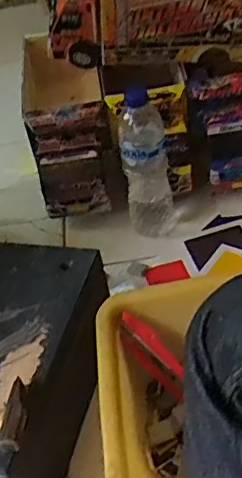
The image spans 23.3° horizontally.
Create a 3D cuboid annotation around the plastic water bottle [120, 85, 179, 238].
[{"bbox_3d":[0.039,-0.105,0.867,0.068,0.206,0.072,-3,41,8],"label":"plastic water bottle"}]

